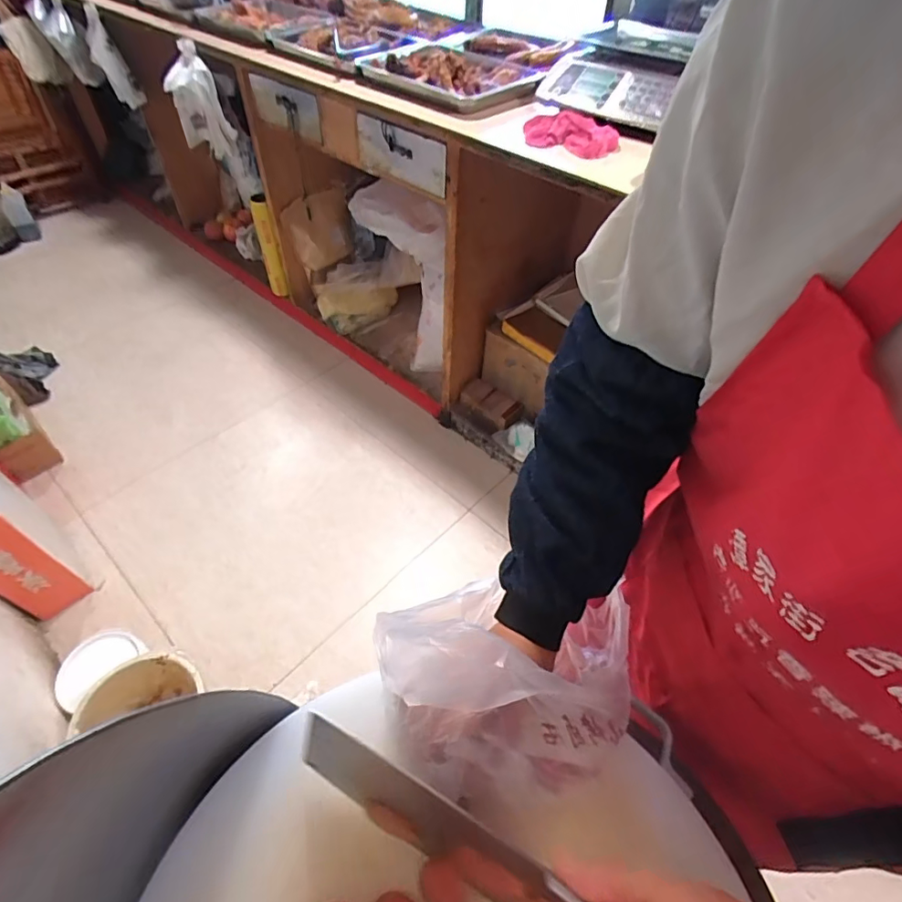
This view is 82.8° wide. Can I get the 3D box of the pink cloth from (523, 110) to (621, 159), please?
[{"bbox_3d":[0.246,-0.642,1.032,0.185,0.035,0.126,18,51,13],"label":"pink cloth"}]

